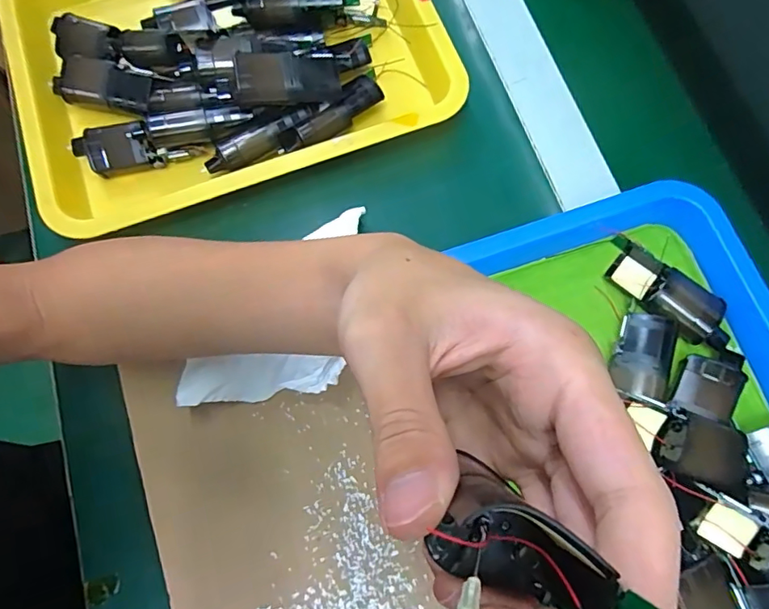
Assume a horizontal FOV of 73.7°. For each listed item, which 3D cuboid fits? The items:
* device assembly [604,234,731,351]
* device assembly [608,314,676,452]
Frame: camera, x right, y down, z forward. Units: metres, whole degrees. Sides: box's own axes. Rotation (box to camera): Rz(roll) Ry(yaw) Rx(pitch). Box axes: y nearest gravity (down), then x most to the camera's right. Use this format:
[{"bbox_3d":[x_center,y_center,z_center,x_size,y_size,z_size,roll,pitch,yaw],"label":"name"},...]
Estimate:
[{"bbox_3d":[0.195,-0.010,0.354,0.095,0.029,0.041,40,76,9],"label":"device assembly"},{"bbox_3d":[0.169,0.044,0.331,0.035,0.022,0.081,15,61,2],"label":"device assembly"}]

